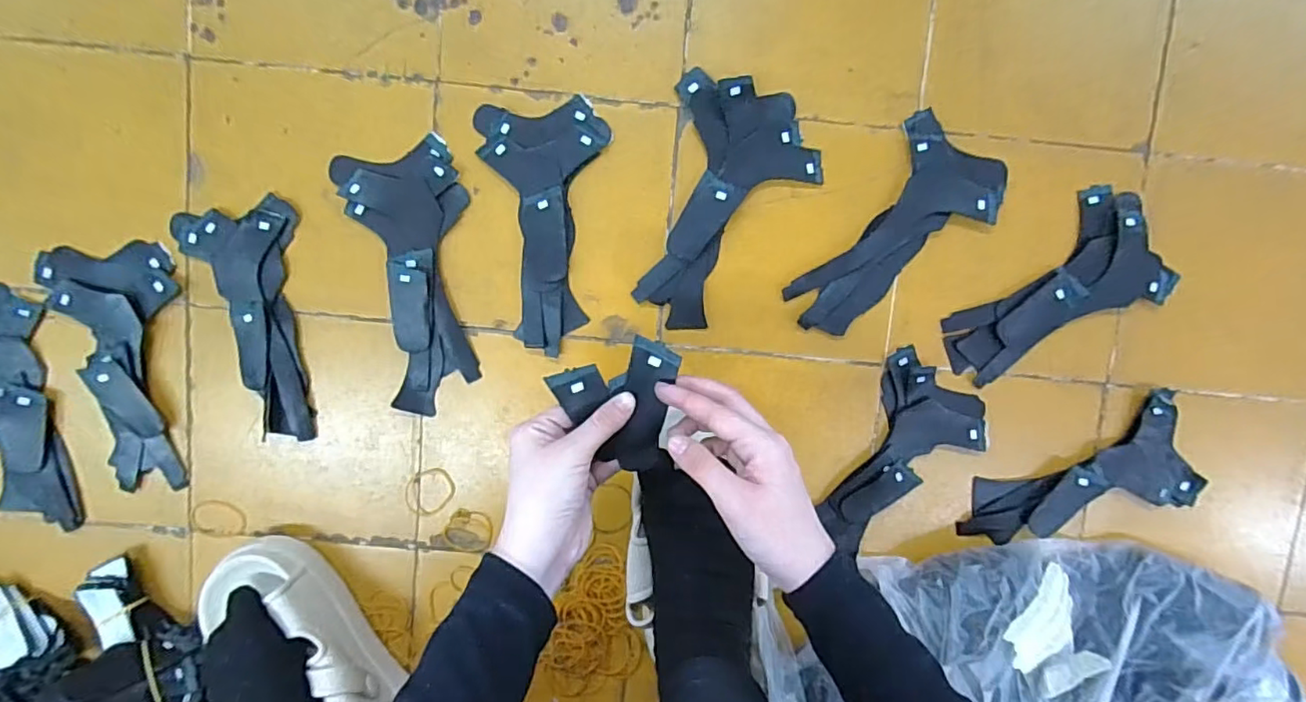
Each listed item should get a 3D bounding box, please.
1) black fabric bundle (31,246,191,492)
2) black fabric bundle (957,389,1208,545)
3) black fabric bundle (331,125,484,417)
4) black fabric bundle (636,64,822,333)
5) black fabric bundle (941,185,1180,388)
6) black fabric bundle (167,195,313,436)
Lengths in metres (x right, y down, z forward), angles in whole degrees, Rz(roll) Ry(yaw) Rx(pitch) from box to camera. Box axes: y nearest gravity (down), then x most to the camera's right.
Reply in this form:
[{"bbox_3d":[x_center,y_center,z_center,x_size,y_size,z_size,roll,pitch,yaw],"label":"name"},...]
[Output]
[{"bbox_3d":[-0.453,0.016,0.501,0.102,0.025,0.208,-4,94,-1],"label":"black fabric bundle"},{"bbox_3d":[0.379,0.118,0.526,0.207,0.019,0.098,-20,95,0],"label":"black fabric bundle"},{"bbox_3d":[-0.195,-0.061,0.497,0.095,0.013,0.217,-12,95,0],"label":"black fabric bundle"},{"bbox_3d":[0.067,-0.117,0.491,0.125,0.021,0.205,12,94,-2],"label":"black fabric bundle"},{"bbox_3d":[0.344,-0.054,0.509,0.198,0.015,0.104,-31,94,1],"label":"black fabric bundle"},{"bbox_3d":[-0.330,-0.023,0.498,0.094,0.013,0.198,-13,95,0],"label":"black fabric bundle"}]

